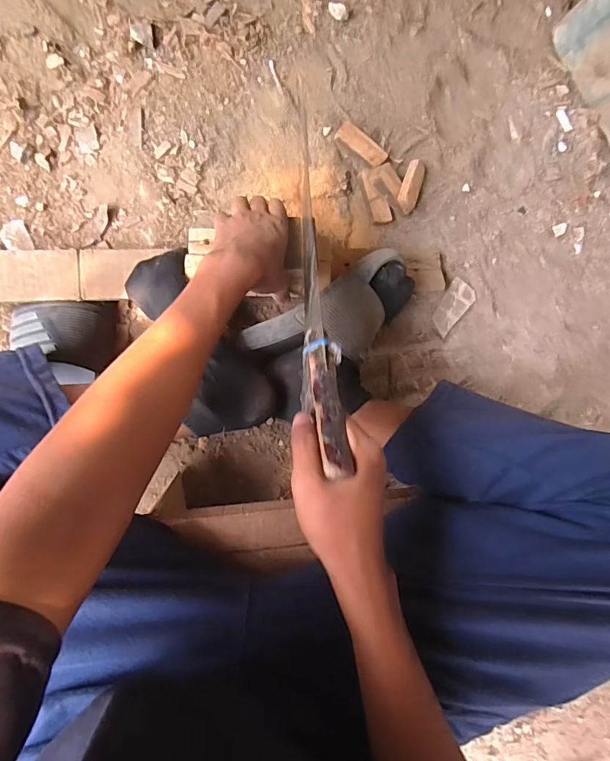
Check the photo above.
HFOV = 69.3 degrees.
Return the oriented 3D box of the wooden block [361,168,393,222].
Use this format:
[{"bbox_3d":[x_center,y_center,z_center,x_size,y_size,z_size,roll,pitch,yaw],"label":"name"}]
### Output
[{"bbox_3d":[0.093,-0.240,0.581,0.024,0.020,0.069,-26,99,-5],"label":"wooden block"}]

